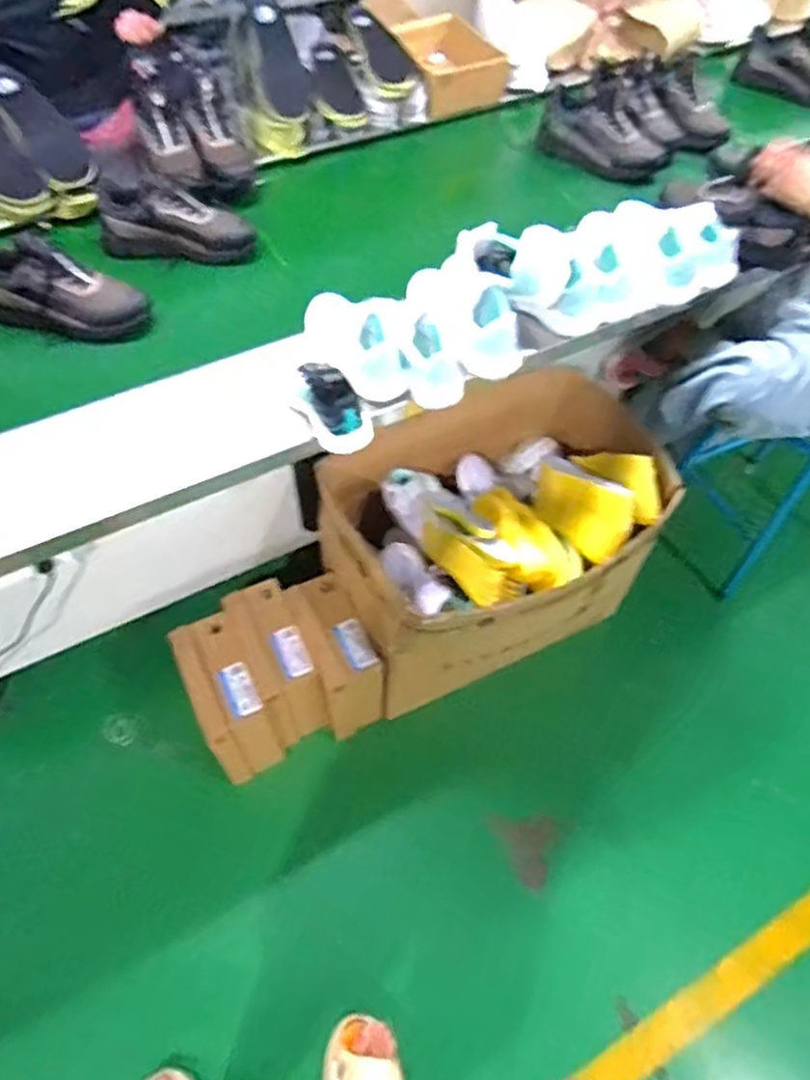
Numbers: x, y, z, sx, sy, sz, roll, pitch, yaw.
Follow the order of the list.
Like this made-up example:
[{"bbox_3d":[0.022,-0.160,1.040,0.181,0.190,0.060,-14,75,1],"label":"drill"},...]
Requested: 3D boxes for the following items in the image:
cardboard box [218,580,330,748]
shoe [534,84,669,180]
[{"bbox_3d":[-0.274,0.271,1.532,0.118,0.283,0.259,-24,60,-17],"label":"cardboard box"},{"bbox_3d":[0.456,-0.953,1.646,0.313,0.132,0.105,30,60,17],"label":"shoe"}]

